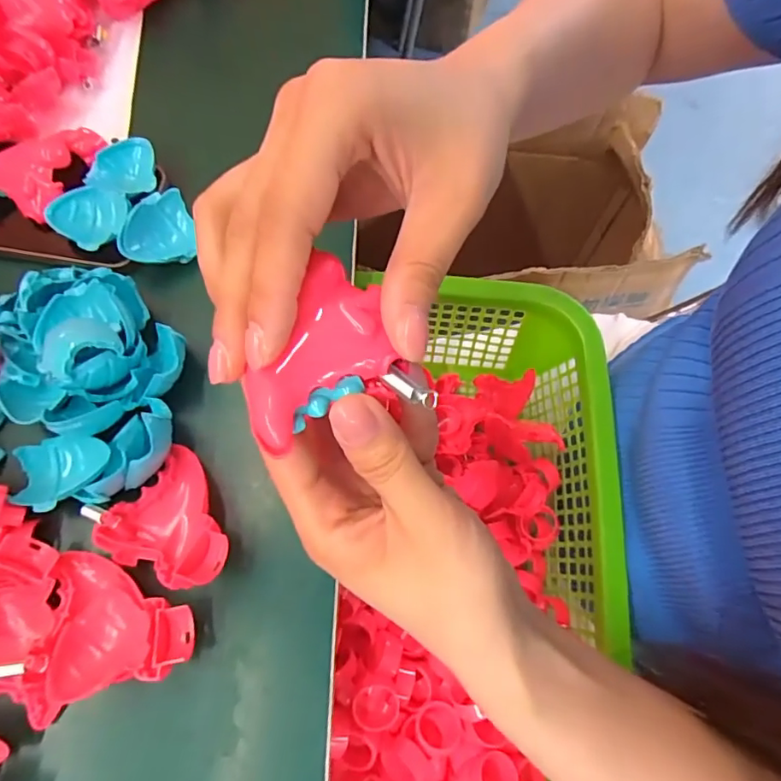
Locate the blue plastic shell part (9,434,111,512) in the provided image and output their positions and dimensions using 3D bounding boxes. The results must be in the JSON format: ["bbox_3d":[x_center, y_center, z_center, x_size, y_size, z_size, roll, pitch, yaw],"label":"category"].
[{"bbox_3d":[-0.161,0.038,0.255,0.043,0.010,0.037,-17,71,-9],"label":"blue plastic shell part"}]

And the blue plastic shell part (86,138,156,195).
[{"bbox_3d":[-0.161,-0.133,0.313,0.035,0.015,0.038,-13,70,-7],"label":"blue plastic shell part"}]

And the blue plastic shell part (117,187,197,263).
[{"bbox_3d":[-0.135,-0.093,0.302,0.037,0.021,0.039,-6,69,-5],"label":"blue plastic shell part"}]

